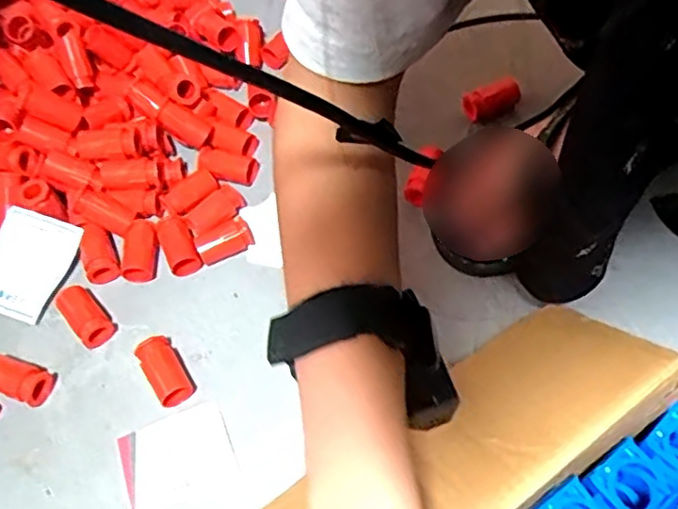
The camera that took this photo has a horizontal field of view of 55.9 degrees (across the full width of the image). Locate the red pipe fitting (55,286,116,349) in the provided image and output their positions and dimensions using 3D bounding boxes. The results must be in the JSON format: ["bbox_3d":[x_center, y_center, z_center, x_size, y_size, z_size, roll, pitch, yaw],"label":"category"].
[{"bbox_3d":[-0.186,0.044,0.467,0.024,0.021,0.046,-38,62,-19],"label":"red pipe fitting"}]

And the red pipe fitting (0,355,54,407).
[{"bbox_3d":[-0.224,0.087,0.444,0.046,0.024,0.024,17,60,15],"label":"red pipe fitting"}]

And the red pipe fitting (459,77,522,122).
[{"bbox_3d":[0.131,-0.133,0.545,0.051,0.020,0.022,-20,57,-9],"label":"red pipe fitting"}]

